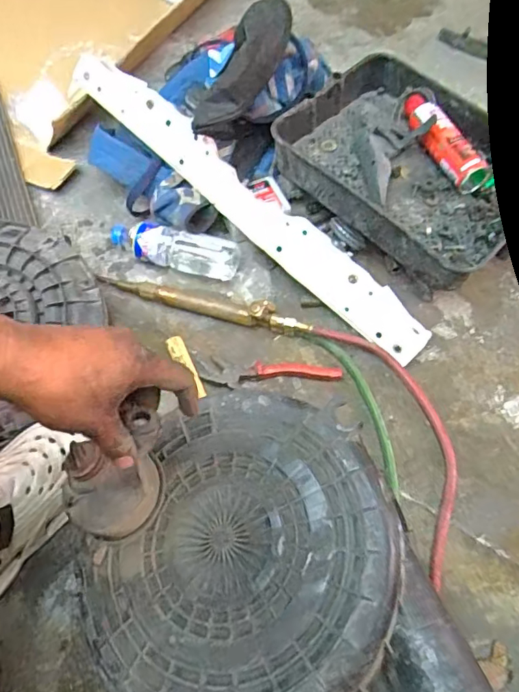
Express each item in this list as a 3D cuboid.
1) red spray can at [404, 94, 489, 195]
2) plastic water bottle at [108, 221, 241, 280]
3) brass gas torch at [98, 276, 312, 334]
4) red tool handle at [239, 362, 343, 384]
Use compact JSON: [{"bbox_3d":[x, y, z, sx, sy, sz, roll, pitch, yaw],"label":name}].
[{"bbox_3d":[0.296,-0.338,0.827,0.056,0.048,0.197,-25,61,-6],"label":"red spray can"},{"bbox_3d":[-0.142,-0.157,0.827,0.215,0.054,0.062,10,62,7],"label":"plastic water bottle"},{"bbox_3d":[-0.089,-0.069,0.774,0.335,0.042,0.029,13,62,9],"label":"brass gas torch"},{"bbox_3d":[0.045,0.037,0.729,0.144,0.020,0.030,-3,61,0],"label":"red tool handle"}]

